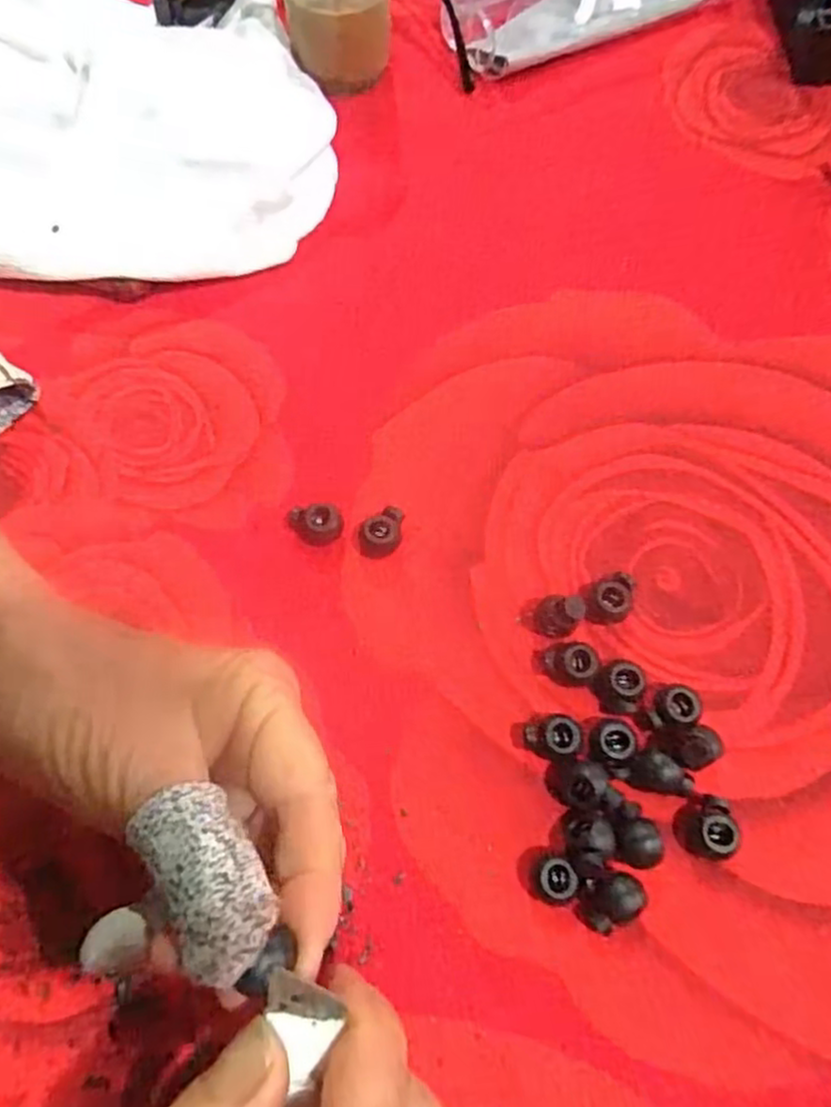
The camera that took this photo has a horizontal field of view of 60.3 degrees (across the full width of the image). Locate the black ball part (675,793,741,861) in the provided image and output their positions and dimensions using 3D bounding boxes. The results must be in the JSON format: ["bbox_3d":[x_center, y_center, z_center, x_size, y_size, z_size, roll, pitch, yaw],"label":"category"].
[{"bbox_3d":[0.094,0.089,0.230,0.016,0.011,0.019,-6,69,-3],"label":"black ball part"}]

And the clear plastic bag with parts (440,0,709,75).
[{"bbox_3d":[0.093,-0.291,0.368,0.154,0.027,0.049,-24,71,-9],"label":"clear plastic bag with parts"}]

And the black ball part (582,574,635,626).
[{"bbox_3d":[0.069,0.016,0.259,0.017,0.010,0.018,10,69,4],"label":"black ball part"}]

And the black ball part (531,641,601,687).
[{"bbox_3d":[0.053,0.039,0.250,0.021,0.012,0.014,1,69,0],"label":"black ball part"}]

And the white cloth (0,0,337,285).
[{"bbox_3d":[-0.160,-0.197,0.317,0.243,0.049,0.169,13,69,5],"label":"white cloth"}]

